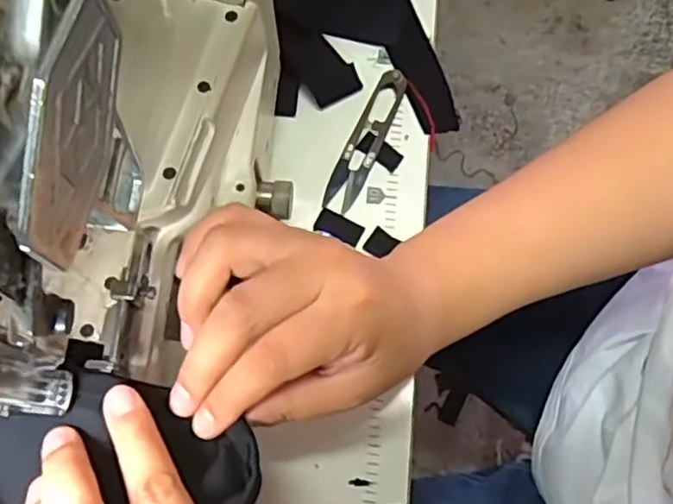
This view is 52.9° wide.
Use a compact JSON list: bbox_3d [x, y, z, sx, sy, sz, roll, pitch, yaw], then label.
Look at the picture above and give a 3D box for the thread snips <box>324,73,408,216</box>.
[{"bbox_3d":[0.019,-0.073,0.432,0.020,0.007,0.099,23,74,8],"label":"thread snips"}]

